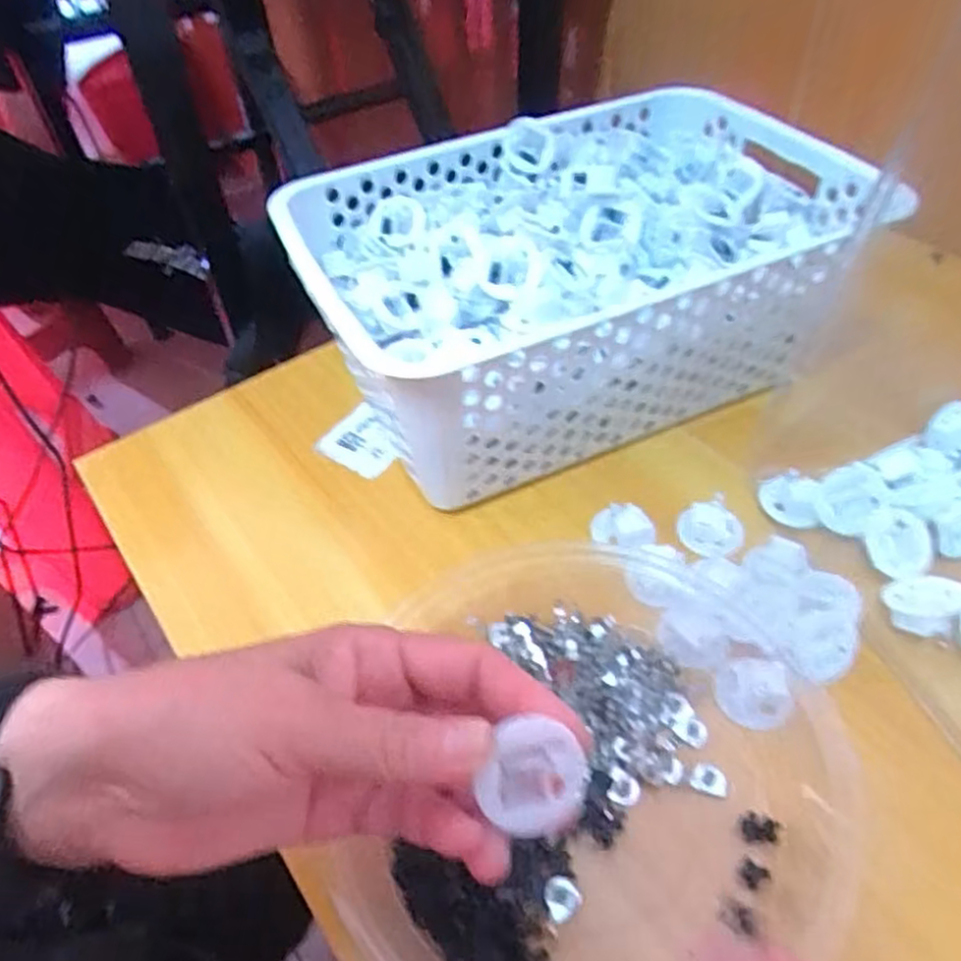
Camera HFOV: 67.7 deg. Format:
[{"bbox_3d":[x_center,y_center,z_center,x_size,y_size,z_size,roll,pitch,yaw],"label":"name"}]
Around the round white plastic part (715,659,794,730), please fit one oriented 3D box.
[{"bbox_3d":[0.119,0.091,0.310,0.030,0.007,0.027,2,49,8],"label":"round white plastic part"}]

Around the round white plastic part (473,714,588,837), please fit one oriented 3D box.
[{"bbox_3d":[0.016,0.087,0.211,0.031,0.005,0.031,0,89,-10],"label":"round white plastic part"}]

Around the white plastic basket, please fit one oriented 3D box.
[{"bbox_3d":[0.060,-0.123,0.435,0.306,0.110,0.205,-22,50,-13],"label":"white plastic basket"}]

